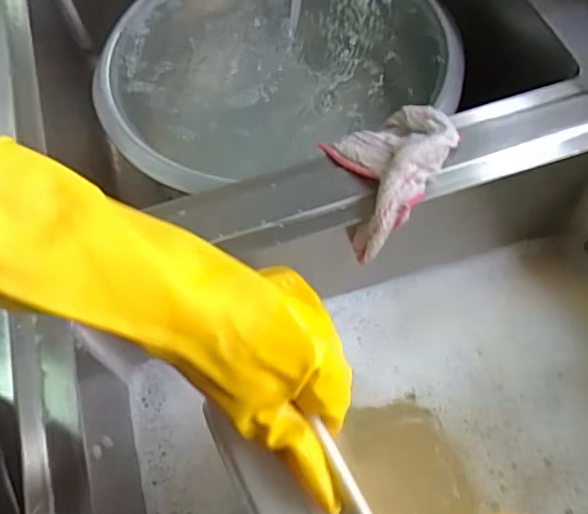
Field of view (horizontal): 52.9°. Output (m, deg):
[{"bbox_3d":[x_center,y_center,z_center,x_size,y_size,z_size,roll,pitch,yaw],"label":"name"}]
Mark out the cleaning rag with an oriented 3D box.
[{"bbox_3d":[0.085,-0.071,0.501,0.102,0.066,0.106,-21,61,-7],"label":"cleaning rag"}]

